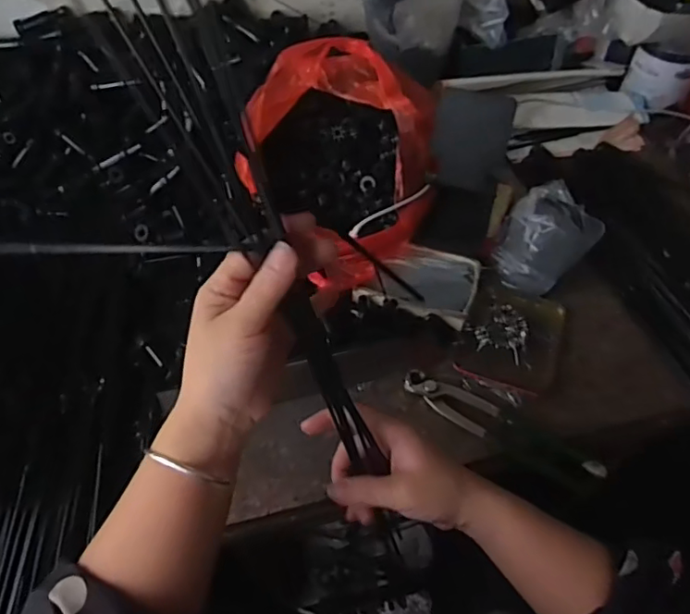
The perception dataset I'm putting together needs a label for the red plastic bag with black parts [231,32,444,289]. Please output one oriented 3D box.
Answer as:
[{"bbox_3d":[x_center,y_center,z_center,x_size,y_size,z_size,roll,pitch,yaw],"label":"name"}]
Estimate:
[{"bbox_3d":[-0.010,-0.165,0.642,0.211,0.117,0.234,-32,62,-19],"label":"red plastic bag with black parts"}]

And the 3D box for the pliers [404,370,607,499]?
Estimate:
[{"bbox_3d":[0.150,0.116,0.558,0.198,0.016,0.045,30,61,19],"label":"pliers"}]

